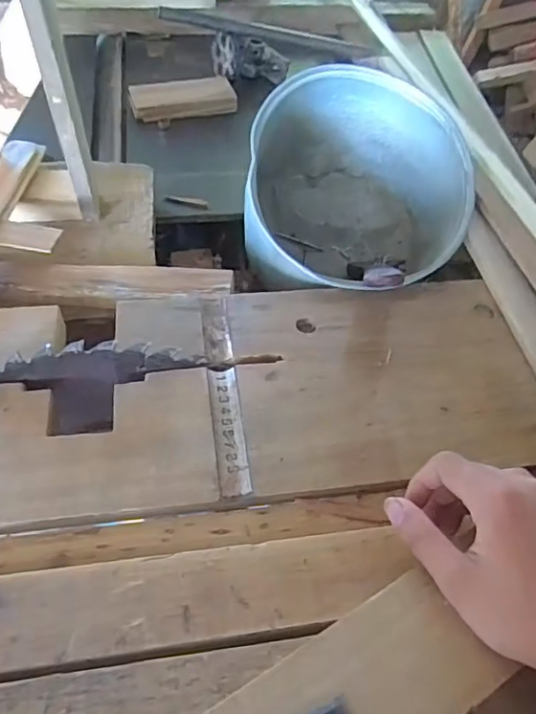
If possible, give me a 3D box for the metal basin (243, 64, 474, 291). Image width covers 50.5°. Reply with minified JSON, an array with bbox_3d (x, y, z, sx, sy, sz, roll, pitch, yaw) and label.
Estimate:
[{"bbox_3d":[0.097,-0.164,0.608,0.235,0.165,0.235,8,78,-4],"label":"metal basin"}]

